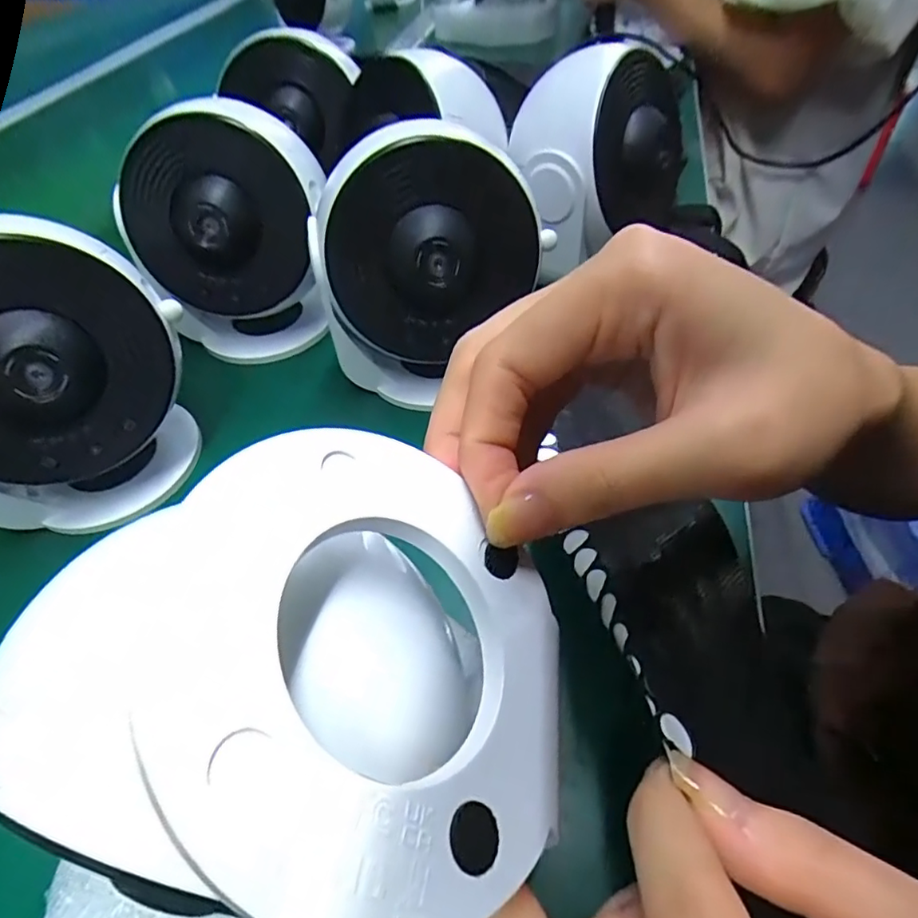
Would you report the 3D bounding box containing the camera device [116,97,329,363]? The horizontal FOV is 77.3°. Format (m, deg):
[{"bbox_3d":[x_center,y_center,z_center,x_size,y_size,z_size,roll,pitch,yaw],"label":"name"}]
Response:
[{"bbox_3d":[-0.124,-0.122,0.316,0.108,0.121,0.064,-6,48,1],"label":"camera device"}]

